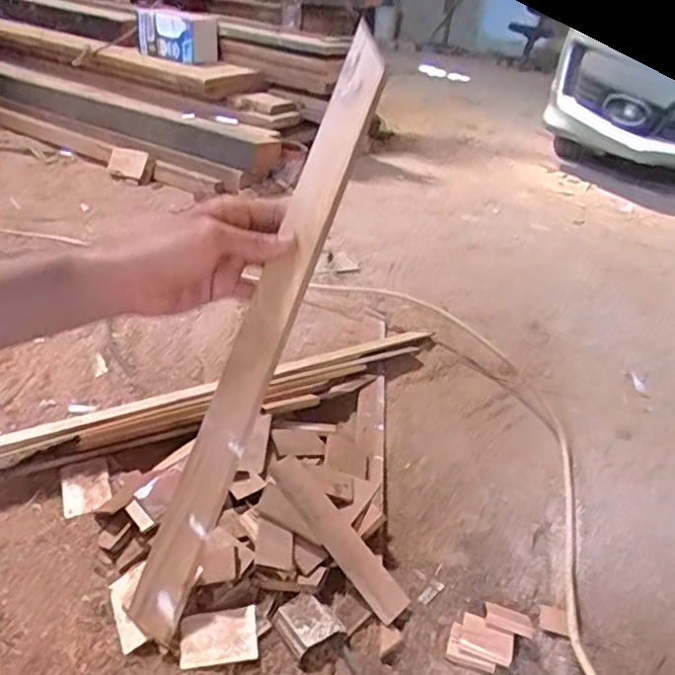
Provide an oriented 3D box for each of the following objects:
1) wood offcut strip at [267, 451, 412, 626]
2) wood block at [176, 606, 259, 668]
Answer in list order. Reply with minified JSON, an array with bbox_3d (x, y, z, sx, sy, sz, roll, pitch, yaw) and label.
[{"bbox_3d":[-0.002,0.201,0.621,0.041,0.013,0.196,-24,63,-42],"label":"wood offcut strip"},{"bbox_3d":[-0.110,0.275,0.554,0.068,0.012,0.049,2,31,-9],"label":"wood block"}]

